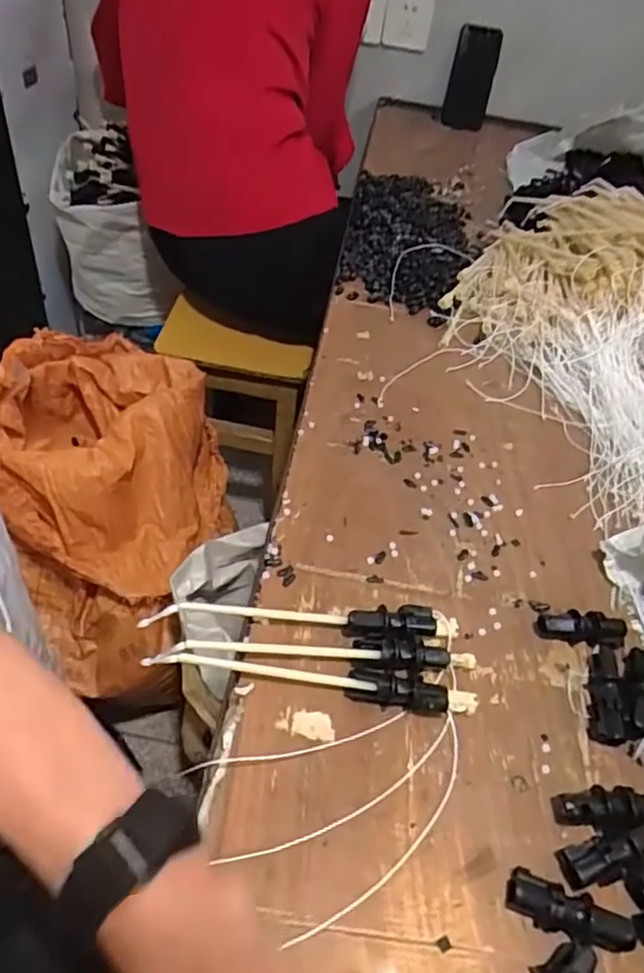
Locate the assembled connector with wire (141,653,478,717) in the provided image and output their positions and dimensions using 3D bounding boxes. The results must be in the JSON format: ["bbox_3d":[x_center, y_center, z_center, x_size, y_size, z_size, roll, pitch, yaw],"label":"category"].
[{"bbox_3d":[-0.003,0.127,0.439,0.217,0.027,0.027,9,46,-1],"label":"assembled connector with wire"}]

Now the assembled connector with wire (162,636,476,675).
[{"bbox_3d":[0.004,0.111,0.451,0.207,0.027,0.024,3,47,-7],"label":"assembled connector with wire"}]

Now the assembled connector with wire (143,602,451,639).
[{"bbox_3d":[-0.012,0.095,0.466,0.222,0.026,0.020,2,47,-8],"label":"assembled connector with wire"}]

